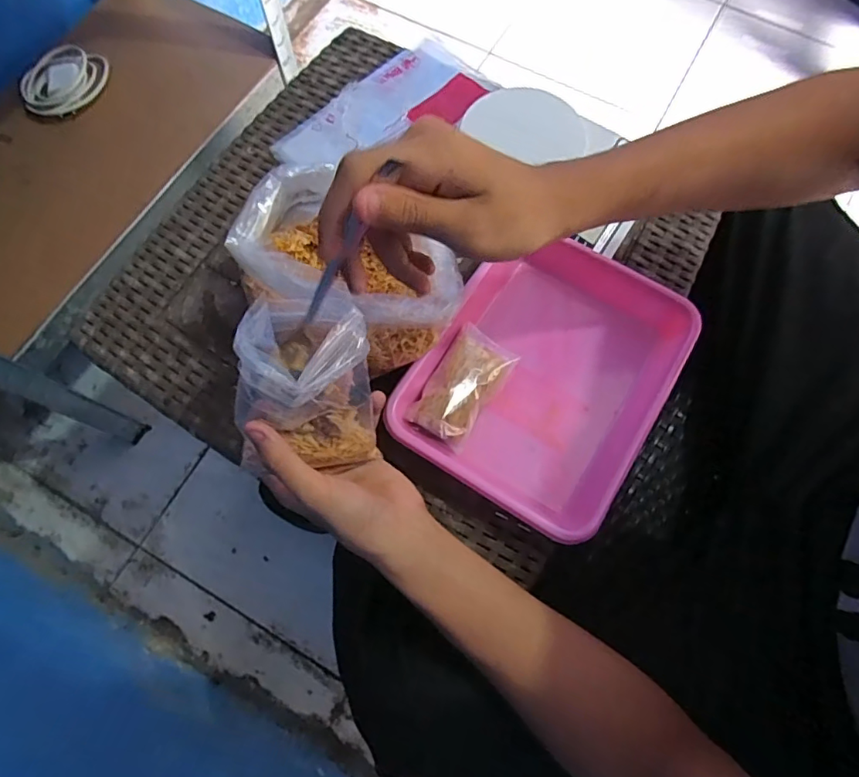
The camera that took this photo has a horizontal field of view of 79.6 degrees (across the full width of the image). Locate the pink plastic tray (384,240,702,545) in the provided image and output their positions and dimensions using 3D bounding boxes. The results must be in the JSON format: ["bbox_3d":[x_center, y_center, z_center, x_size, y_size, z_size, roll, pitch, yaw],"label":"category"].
[{"bbox_3d":[0.095,-0.010,0.419,0.181,0.039,0.220,31,75,8],"label":"pink plastic tray"}]

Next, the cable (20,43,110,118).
[{"bbox_3d":[-0.496,-0.414,0.695,0.091,0.030,0.116,9,73,2],"label":"cable"}]

